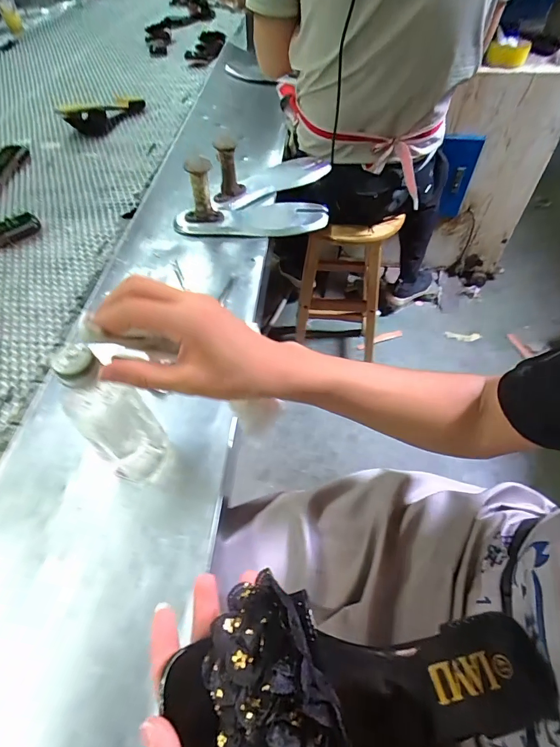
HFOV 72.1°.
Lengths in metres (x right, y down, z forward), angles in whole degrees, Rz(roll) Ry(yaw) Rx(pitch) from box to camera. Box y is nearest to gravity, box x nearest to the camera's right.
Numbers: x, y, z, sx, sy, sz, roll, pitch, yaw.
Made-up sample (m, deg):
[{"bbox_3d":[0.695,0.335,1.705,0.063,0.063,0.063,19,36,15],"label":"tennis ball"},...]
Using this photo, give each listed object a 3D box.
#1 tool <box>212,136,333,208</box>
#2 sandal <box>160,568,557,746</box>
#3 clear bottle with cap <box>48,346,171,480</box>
[{"bbox_3d":[-0.021,-0.410,0.723,0.248,0.100,0.089,-28,58,-18],"label":"tool"},{"bbox_3d":[0.060,0.198,0.248,0.243,0.078,0.099,12,52,-16],"label":"sandal"},{"bbox_3d":[-0.151,0.042,0.357,0.061,0.177,0.056,-1,54,1],"label":"clear bottle with cap"}]

